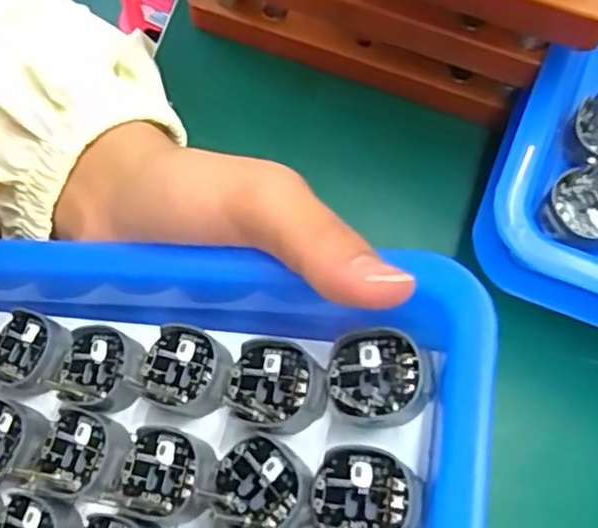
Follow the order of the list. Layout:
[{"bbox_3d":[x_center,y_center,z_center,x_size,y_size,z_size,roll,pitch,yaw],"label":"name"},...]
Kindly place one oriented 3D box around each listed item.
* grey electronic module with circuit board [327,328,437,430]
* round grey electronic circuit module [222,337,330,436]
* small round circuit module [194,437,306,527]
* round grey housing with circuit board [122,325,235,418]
[{"bbox_3d":[0.023,0.033,0.193,0.029,0.012,0.026,11,78,24],"label":"grey electronic module with circuit board"},{"bbox_3d":[-0.005,0.036,0.201,0.030,0.011,0.025,15,79,24],"label":"round grey electronic circuit module"},{"bbox_3d":[-0.010,0.063,0.191,0.027,0.011,0.027,-7,66,17],"label":"small round circuit module"},{"bbox_3d":[-0.034,0.033,0.210,0.031,0.007,0.025,20,81,24],"label":"round grey housing with circuit board"}]

